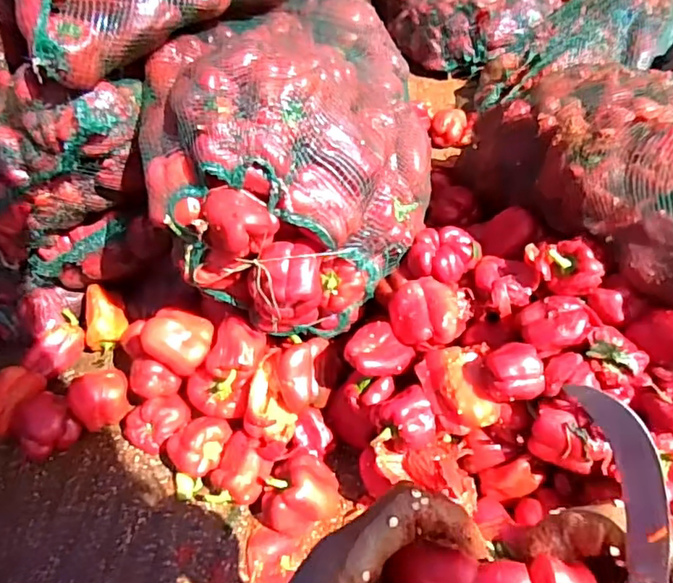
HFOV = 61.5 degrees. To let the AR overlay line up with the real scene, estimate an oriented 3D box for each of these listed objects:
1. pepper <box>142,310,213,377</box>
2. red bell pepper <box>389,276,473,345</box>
[{"bbox_3d":[-0.248,0.075,0.876,0.101,0.066,0.085,31,60,-4],"label":"pepper"},{"bbox_3d":[0.126,0.033,0.762,0.109,0.063,0.087,1,46,7],"label":"red bell pepper"}]

